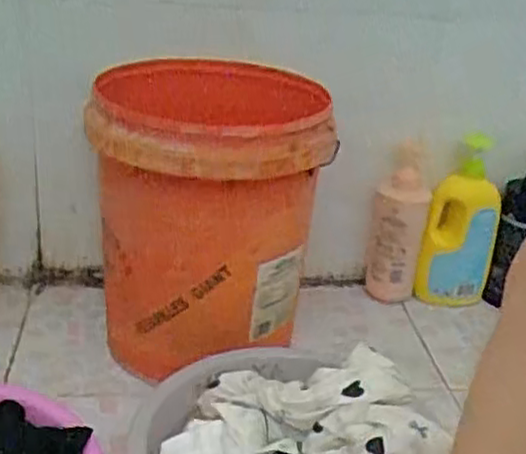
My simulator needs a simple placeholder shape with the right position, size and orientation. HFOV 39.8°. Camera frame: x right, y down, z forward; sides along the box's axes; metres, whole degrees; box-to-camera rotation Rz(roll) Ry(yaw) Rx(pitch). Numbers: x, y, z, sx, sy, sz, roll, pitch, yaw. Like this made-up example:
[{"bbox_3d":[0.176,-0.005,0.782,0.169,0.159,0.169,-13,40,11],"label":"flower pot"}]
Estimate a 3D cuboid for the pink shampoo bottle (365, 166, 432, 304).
[{"bbox_3d":[0.220,0.023,1.195,0.085,0.245,0.078,10,25,10],"label":"pink shampoo bottle"}]

